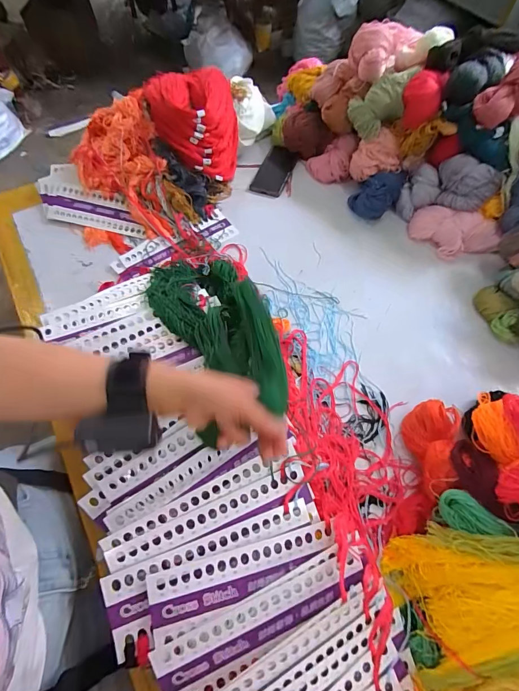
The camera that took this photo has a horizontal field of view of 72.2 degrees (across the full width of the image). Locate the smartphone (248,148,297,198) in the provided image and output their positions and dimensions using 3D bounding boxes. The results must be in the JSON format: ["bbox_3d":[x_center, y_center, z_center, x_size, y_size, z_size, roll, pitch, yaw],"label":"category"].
[{"bbox_3d":[0.038,-0.417,0.854,0.077,0.015,0.165,20,63,10],"label":"smartphone"}]

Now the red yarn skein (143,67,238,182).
[{"bbox_3d":[-0.142,-0.488,0.786,0.175,0.118,0.223,-14,63,-6],"label":"red yarn skein"}]

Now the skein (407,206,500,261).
[{"bbox_3d":[0.395,-0.225,0.717,0.174,0.068,0.085,21,63,10],"label":"skein"}]

